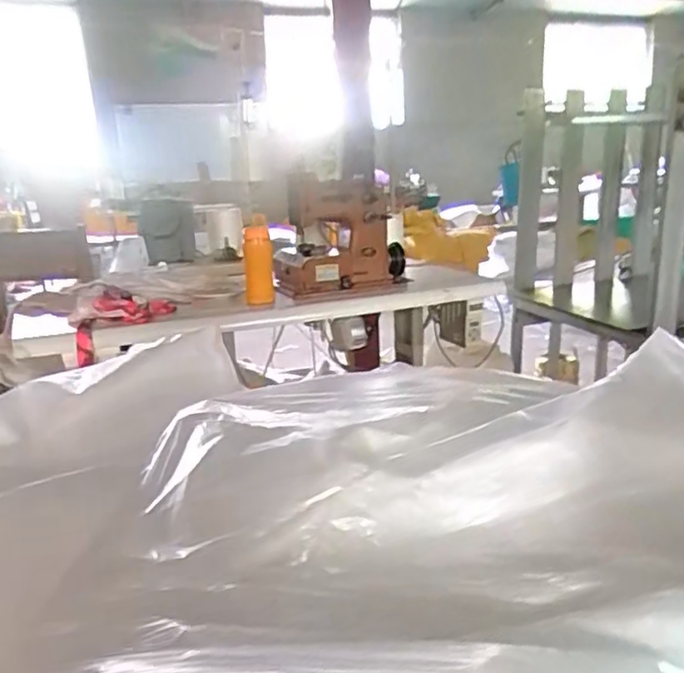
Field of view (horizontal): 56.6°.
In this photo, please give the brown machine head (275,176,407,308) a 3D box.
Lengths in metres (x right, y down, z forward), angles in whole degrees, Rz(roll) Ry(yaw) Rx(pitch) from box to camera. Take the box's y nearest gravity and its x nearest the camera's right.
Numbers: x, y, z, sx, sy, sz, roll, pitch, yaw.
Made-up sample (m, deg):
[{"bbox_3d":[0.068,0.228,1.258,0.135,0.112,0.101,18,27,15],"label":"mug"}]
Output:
[{"bbox_3d":[0.011,-0.241,1.621,0.337,0.291,0.160,-6,16,-13],"label":"brown machine head"}]

